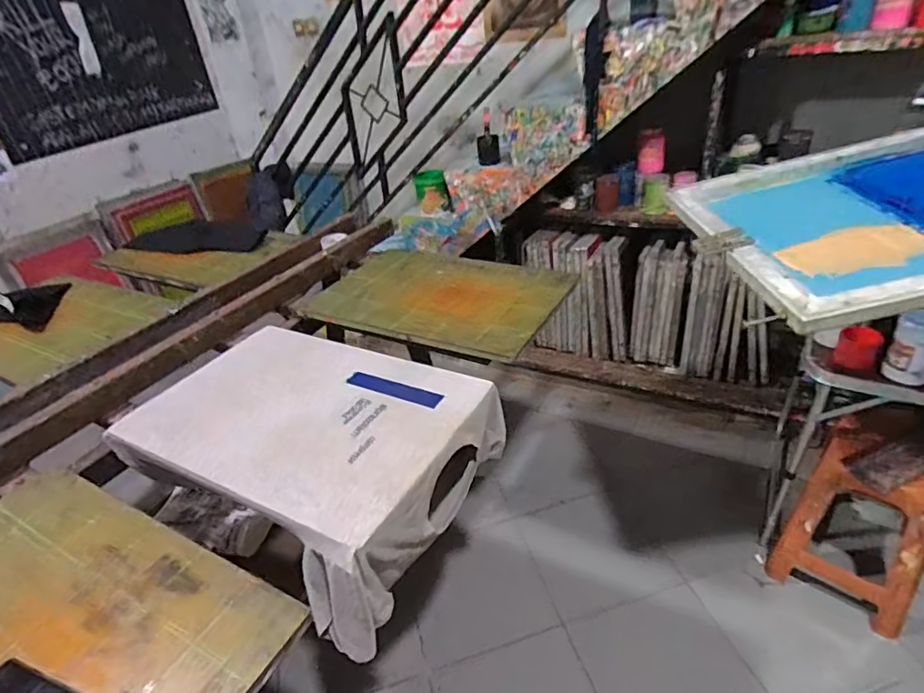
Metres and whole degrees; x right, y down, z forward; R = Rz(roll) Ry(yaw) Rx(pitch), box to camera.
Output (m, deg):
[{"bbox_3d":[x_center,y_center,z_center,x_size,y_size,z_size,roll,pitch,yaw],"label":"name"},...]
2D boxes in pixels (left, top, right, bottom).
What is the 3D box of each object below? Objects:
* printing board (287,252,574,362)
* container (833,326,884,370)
[{"bbox_3d":[-0.071,-0.132,1.274,0.590,0.022,0.371,15,38,29],"label":"printing board"},{"bbox_3d":[0.942,0.002,1.267,0.081,0.081,0.067,21,41,35],"label":"container"}]

